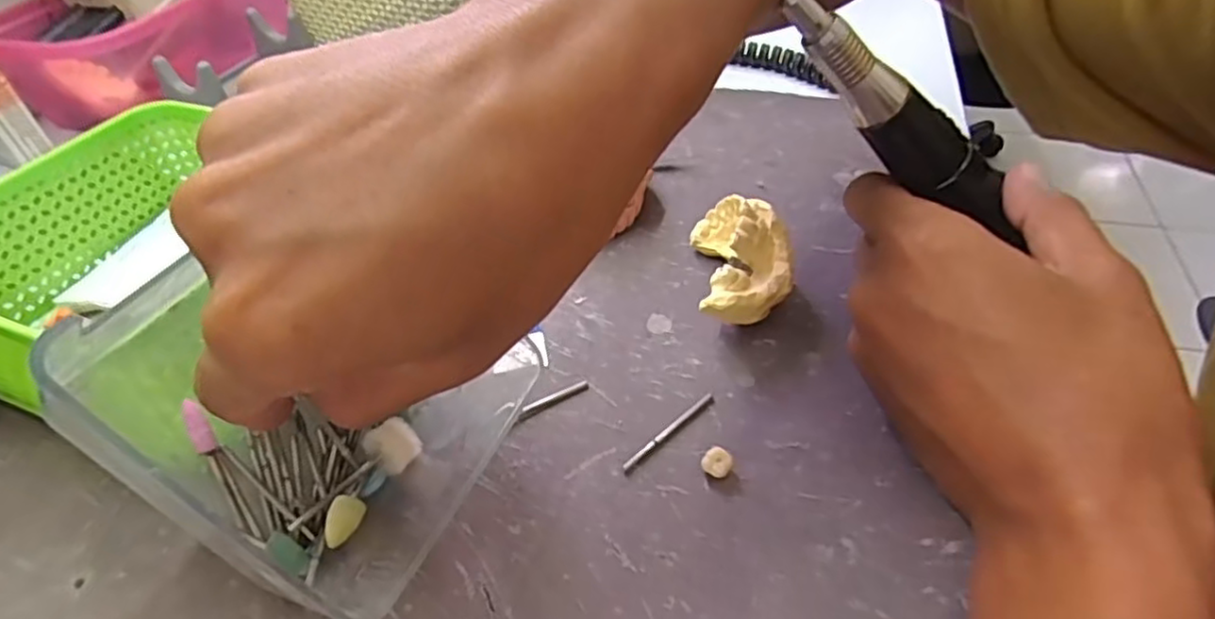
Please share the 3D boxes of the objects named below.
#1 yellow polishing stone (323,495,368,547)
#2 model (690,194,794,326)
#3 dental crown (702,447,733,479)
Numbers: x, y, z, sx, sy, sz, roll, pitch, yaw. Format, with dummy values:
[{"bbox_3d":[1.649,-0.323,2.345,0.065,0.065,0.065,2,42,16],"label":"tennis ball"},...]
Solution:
[{"bbox_3d":[-0.078,0.063,0.204,0.008,0.007,0.015,5,44,9],"label":"yellow polishing stone"},{"bbox_3d":[0.055,-0.020,0.282,0.036,0.031,0.063,-1,43,3],"label":"model"},{"bbox_3d":[0.036,0.051,0.226,0.009,0.007,0.008,23,49,26],"label":"dental crown"}]

